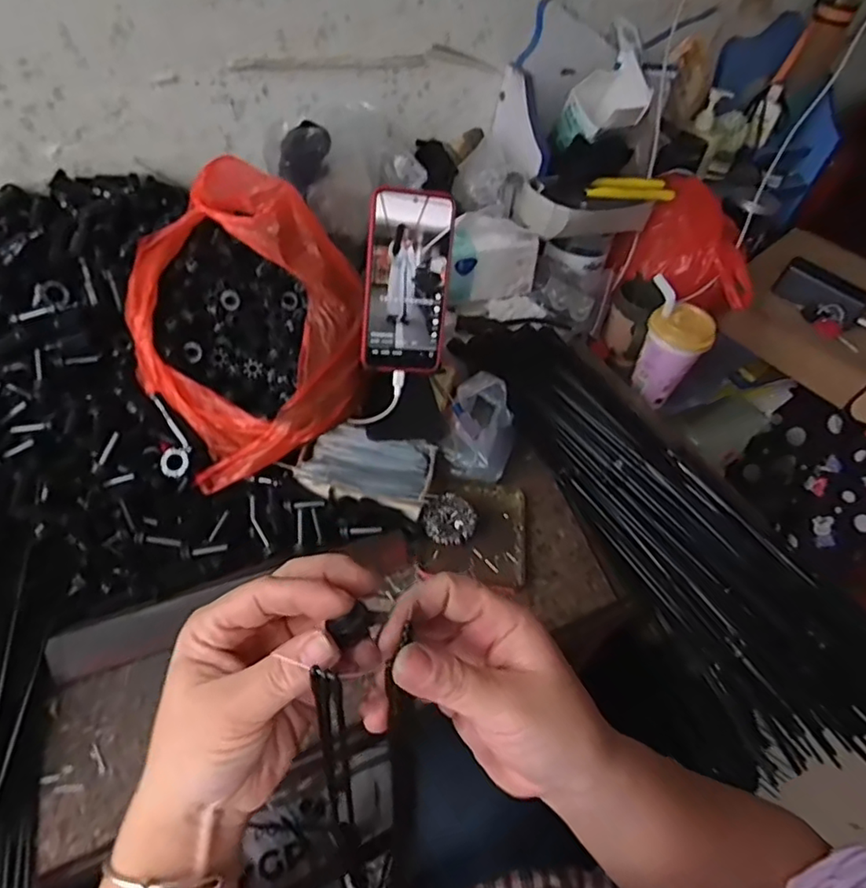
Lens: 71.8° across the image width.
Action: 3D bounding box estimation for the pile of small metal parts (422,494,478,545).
[{"bbox_3d":[0.017,0.074,0.584,0.048,0.020,0.054,15,46,7],"label":"pile of small metal parts"}]

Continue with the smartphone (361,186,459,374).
[{"bbox_3d":[-0.022,-0.149,0.560,0.081,0.162,0.008,0,20,-14],"label":"smartphone"}]

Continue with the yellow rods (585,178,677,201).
[{"bbox_3d":[0.284,-0.366,0.860,0.128,0.027,0.022,0,46,-7],"label":"yellow rods"}]

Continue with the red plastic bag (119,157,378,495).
[{"bbox_3d":[-0.173,-0.122,0.566,0.208,0.158,0.243,-15,50,-20],"label":"red plastic bag"}]

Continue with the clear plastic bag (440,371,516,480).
[{"bbox_3d":[0.053,-0.014,0.650,0.069,0.058,0.124,12,46,5],"label":"clear plastic bag"}]

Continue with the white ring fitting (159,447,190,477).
[{"bbox_3d":[-0.221,0.016,0.512,0.024,0.005,0.025,-25,90,-9],"label":"white ring fitting"}]

